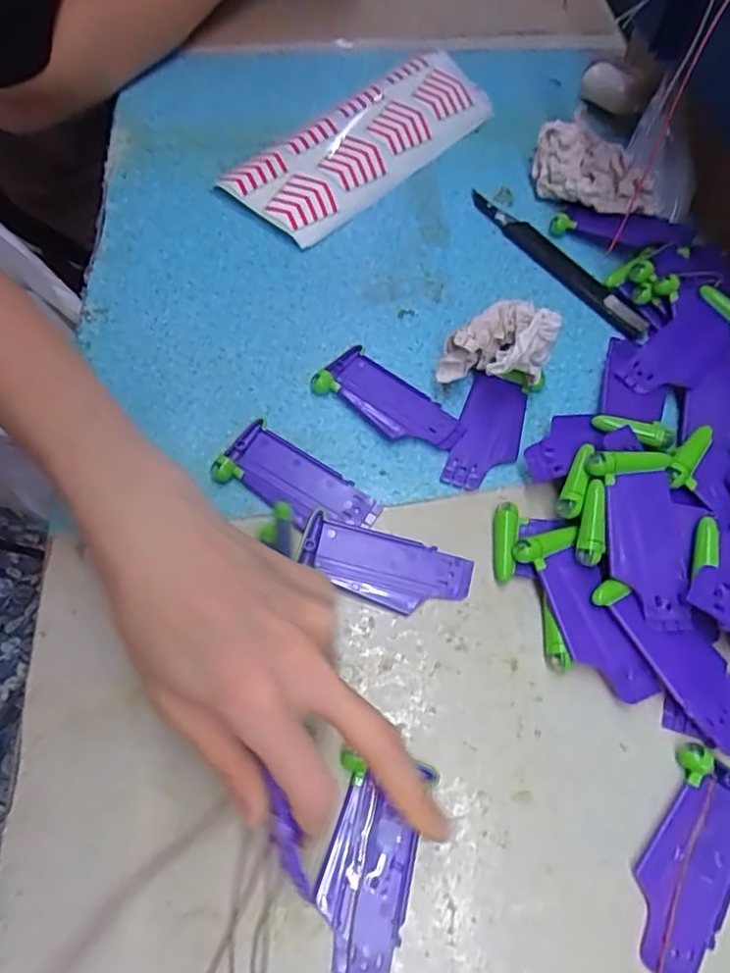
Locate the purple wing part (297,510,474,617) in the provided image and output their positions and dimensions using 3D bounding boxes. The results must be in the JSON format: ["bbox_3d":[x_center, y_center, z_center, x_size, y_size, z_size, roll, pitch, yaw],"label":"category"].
[{"bbox_3d":[0.010,0.042,0.325,0.087,0.010,0.038,19,63,8],"label":"purple wing part"}]

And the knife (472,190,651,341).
[{"bbox_3d":[0.132,-0.158,0.431,0.017,0.007,0.160,-31,67,-16],"label":"knife"}]

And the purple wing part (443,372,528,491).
[{"bbox_3d":[0.073,-0.032,0.365,0.036,0.004,0.075,17,63,7],"label":"purple wing part"}]

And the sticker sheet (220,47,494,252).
[{"bbox_3d":[0.007,-0.271,0.481,0.093,0.019,0.226,39,68,17],"label":"sticker sheet"}]

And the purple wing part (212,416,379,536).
[{"bbox_3d":[-0.037,-0.001,0.343,0.090,0.009,0.040,27,65,12],"label":"purple wing part"}]

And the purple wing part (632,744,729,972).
[{"bbox_3d":[0.141,0.163,0.270,0.040,0.007,0.088,35,67,15],"label":"purple wing part"}]

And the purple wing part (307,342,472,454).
[{"bbox_3d":[0.015,-0.051,0.369,0.092,0.010,0.038,33,66,15],"label":"purple wing part"}]

